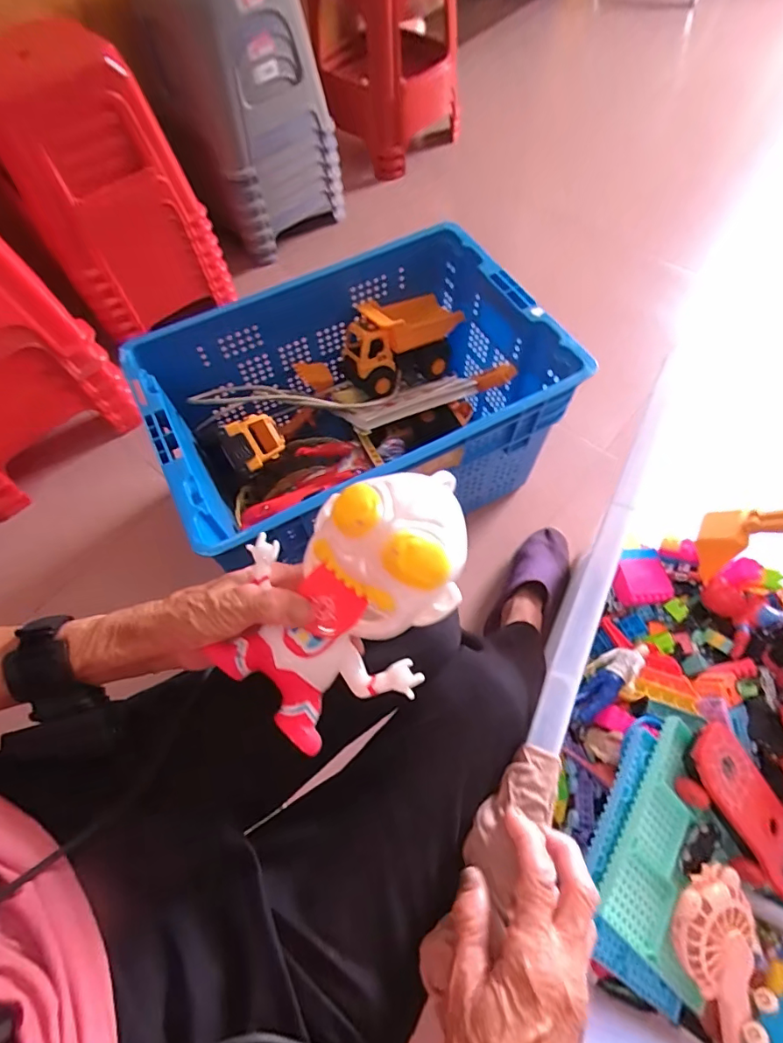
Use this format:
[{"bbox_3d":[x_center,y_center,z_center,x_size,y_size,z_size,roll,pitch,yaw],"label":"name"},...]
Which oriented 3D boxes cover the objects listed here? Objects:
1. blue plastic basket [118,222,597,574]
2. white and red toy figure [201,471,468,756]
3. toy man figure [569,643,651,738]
[{"bbox_3d":[-0.057,-0.179,0.821,0.569,0.263,0.387,-26,65,-11],"label":"blue plastic basket"},{"bbox_3d":[-0.025,0.048,0.339,0.189,0.080,0.128,-36,95,5],"label":"white and red toy figure"},{"bbox_3d":[0.287,0.218,0.672,0.168,0.039,0.049,-38,68,-16],"label":"toy man figure"}]

